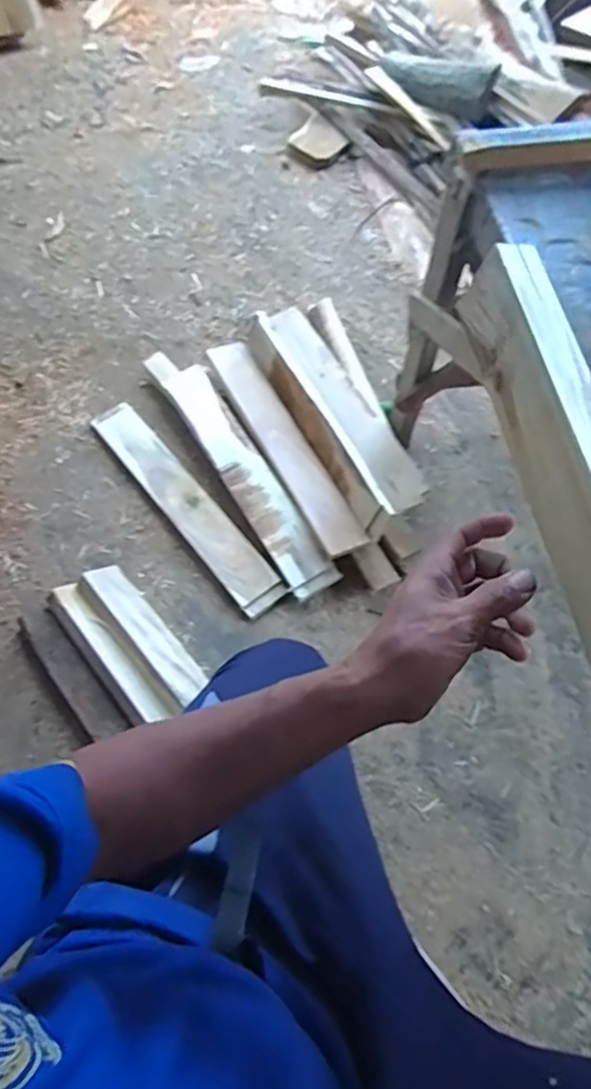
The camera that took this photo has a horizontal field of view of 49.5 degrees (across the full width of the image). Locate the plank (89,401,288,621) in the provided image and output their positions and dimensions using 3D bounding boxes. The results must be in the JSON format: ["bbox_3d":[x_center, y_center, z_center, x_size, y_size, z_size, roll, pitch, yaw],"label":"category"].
[{"bbox_3d":[-0.180,-0.073,1.018,0.071,0.022,0.461,-36,67,-14],"label":"plank"}]

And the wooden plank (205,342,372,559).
[{"bbox_3d":[-0.025,-0.171,1.033,0.070,0.022,0.458,-24,63,-12],"label":"wooden plank"}]

